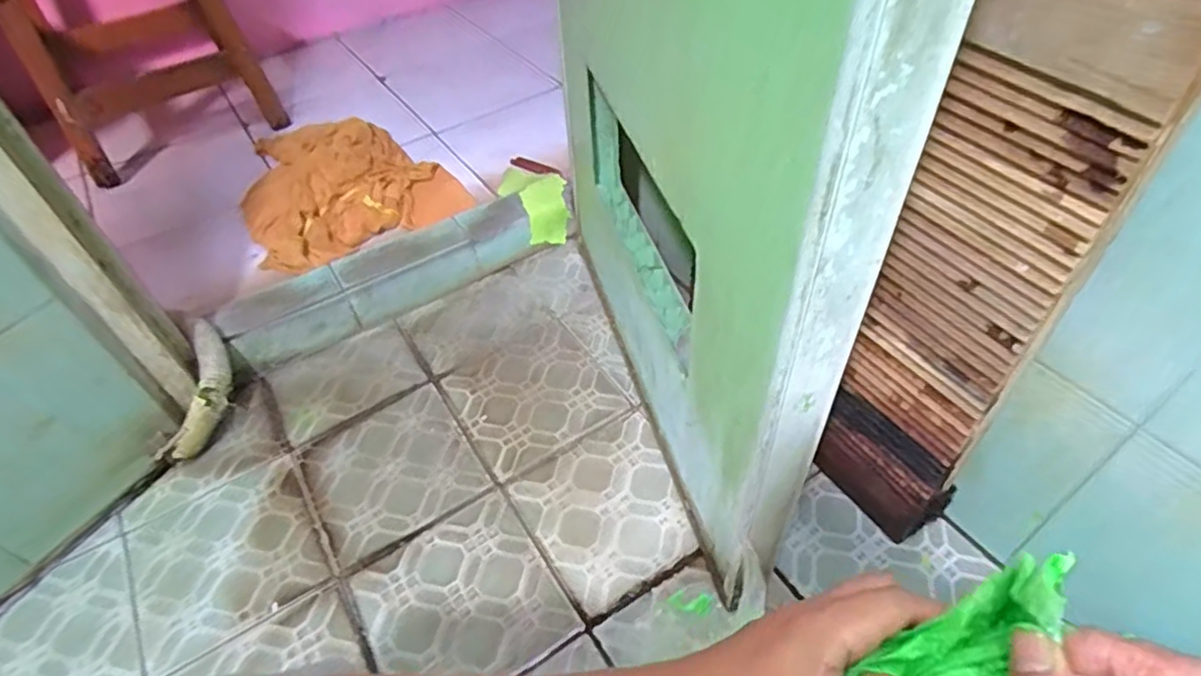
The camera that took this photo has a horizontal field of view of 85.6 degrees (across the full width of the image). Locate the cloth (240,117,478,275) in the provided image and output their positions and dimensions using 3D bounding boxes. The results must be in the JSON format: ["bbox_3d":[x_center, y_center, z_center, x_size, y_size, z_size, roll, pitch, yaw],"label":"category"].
[{"bbox_3d":[-0.452,-0.268,1.150,0.336,0.072,0.417,-26,51,-19],"label":"cloth"}]

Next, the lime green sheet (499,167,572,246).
[{"bbox_3d":[-0.108,-0.236,1.115,0.101,0.059,0.181,-18,49,-13],"label":"lime green sheet"}]

